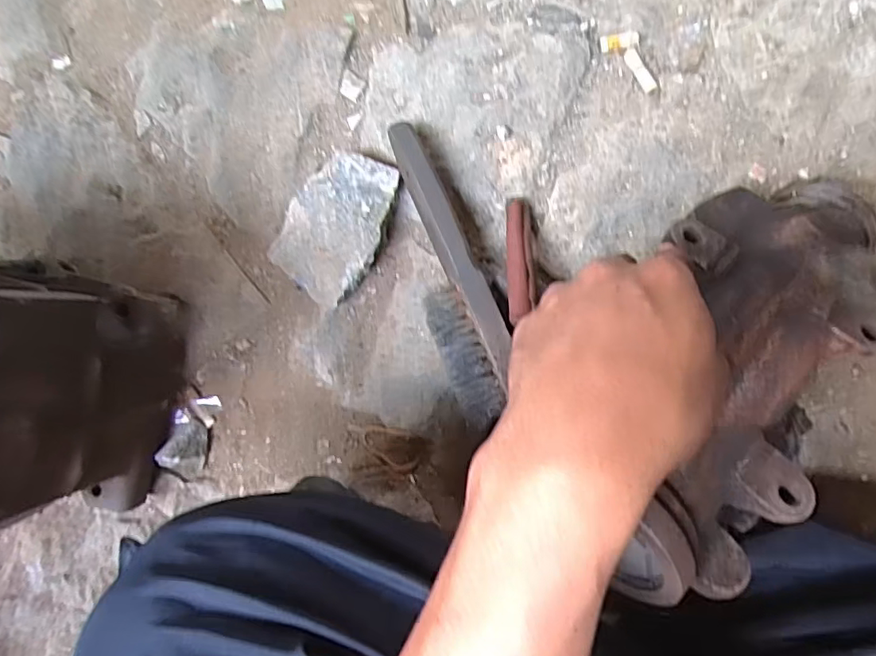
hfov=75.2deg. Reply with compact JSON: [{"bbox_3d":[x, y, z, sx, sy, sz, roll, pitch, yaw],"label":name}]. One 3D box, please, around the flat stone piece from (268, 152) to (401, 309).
[{"bbox_3d":[-0.072,-0.075,0.424,0.069,0.032,0.108,32,91,6],"label":"flat stone piece"}]

